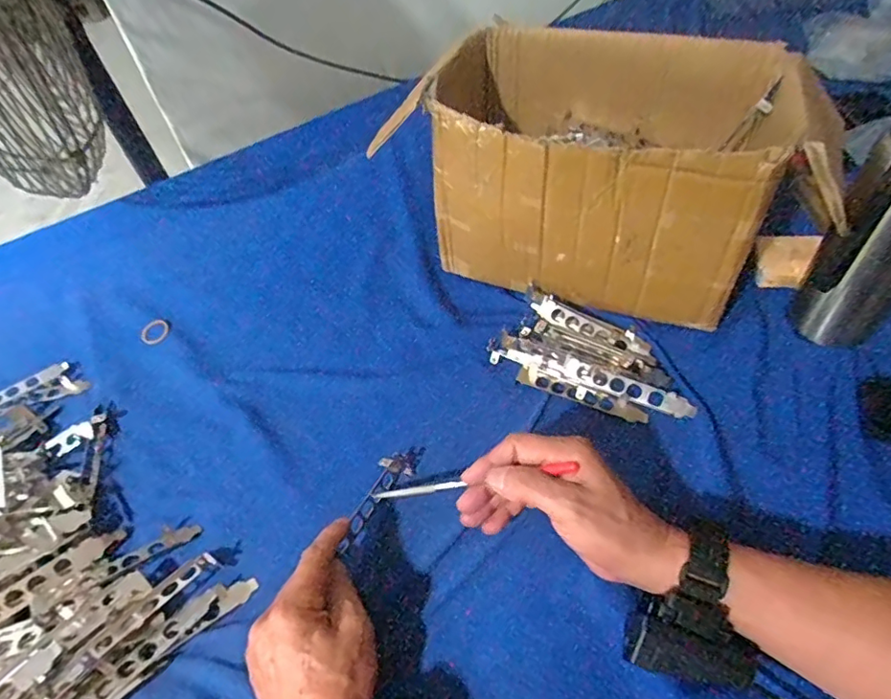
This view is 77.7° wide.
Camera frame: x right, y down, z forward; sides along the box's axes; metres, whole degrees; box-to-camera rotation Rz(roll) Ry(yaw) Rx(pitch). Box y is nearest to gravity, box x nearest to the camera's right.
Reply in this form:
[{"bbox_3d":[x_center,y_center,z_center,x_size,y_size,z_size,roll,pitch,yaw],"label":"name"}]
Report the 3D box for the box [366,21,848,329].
[{"bbox_3d":[0.156,-0.174,0.551,0.371,0.189,0.215,19,55,18],"label":"box"}]

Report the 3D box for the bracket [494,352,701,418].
[{"bbox_3d":[0.132,0.030,0.510,0.182,0.020,0.030,19,55,18],"label":"bracket"}]

